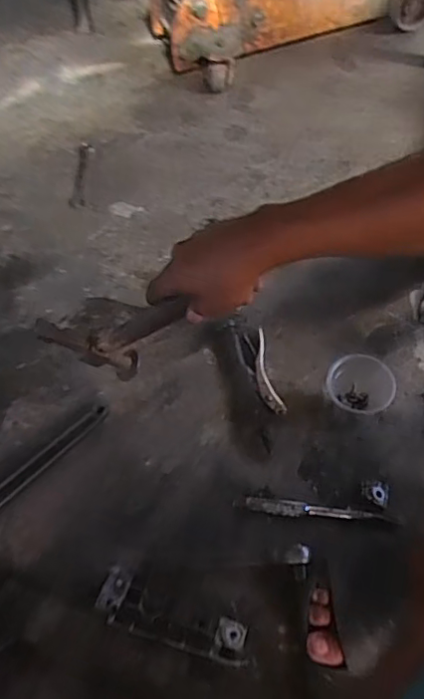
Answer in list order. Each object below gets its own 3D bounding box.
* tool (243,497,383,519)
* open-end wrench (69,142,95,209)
[{"bbox_3d":[0.116,0.187,0.658,0.155,0.010,0.017,2,56,8],"label":"tool"},{"bbox_3d":[-0.248,-0.337,1.073,0.030,0.009,0.178,-4,55,3],"label":"open-end wrench"}]

